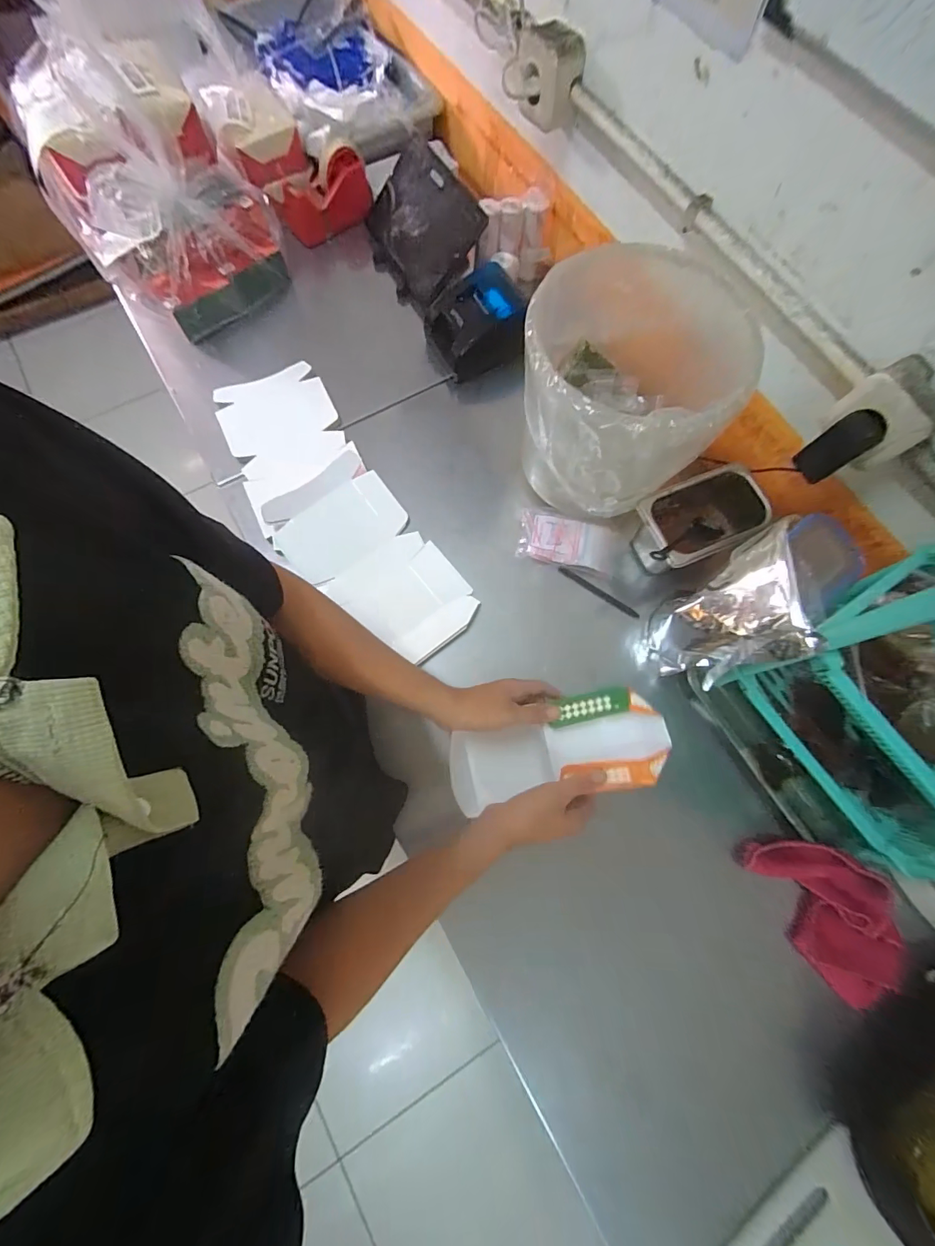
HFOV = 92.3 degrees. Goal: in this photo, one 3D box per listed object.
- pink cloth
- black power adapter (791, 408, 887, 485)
[{"bbox_3d":[0.436,0.339,0.532,0.113,0.066,0.180,-30,76,-9],"label":"pink cloth"},{"bbox_3d":[0.404,-0.191,0.489,0.016,0.084,0.038,-17,73,-27],"label":"black power adapter"}]

